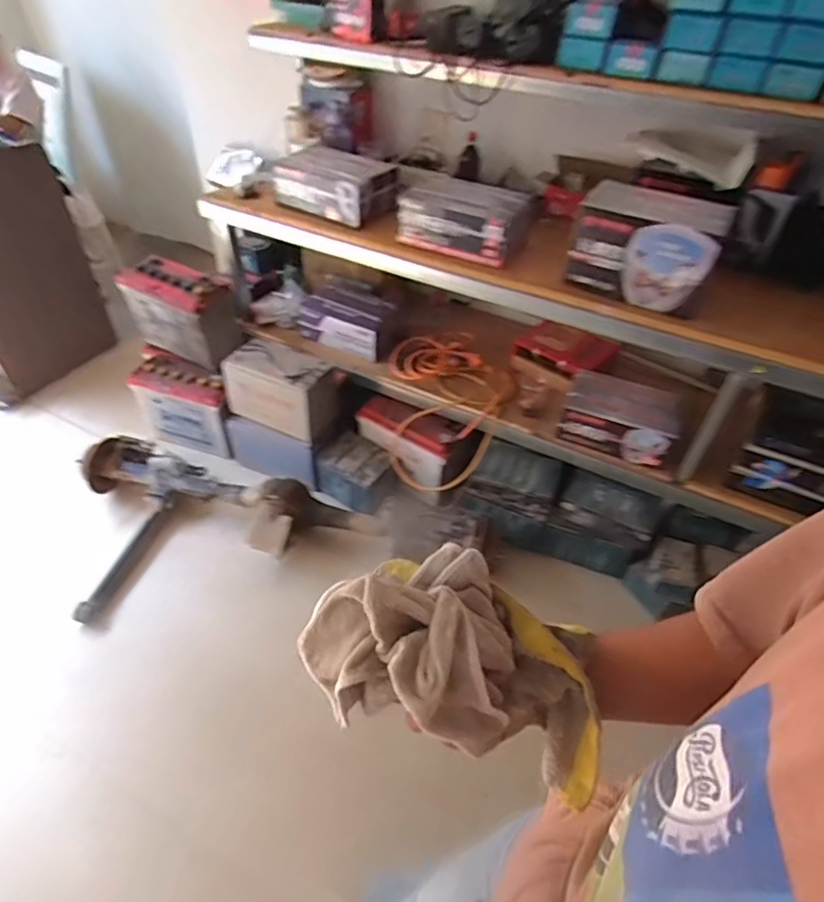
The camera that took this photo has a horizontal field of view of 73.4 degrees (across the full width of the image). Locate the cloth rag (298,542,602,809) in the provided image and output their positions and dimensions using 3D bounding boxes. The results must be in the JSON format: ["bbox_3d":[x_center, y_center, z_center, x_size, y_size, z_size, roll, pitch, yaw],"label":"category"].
[{"bbox_3d":[0.033,0.146,0.397,0.212,0.106,0.120,13,44,8],"label":"cloth rag"}]

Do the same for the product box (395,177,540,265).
[{"bbox_3d":[0.161,-0.672,1.576,0.364,0.162,0.217,17,45,13],"label":"product box"}]

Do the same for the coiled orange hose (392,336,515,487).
[{"bbox_3d":[0.108,-0.135,1.978,0.432,0.353,0.457,17,45,12],"label":"coiled orange hose"}]

